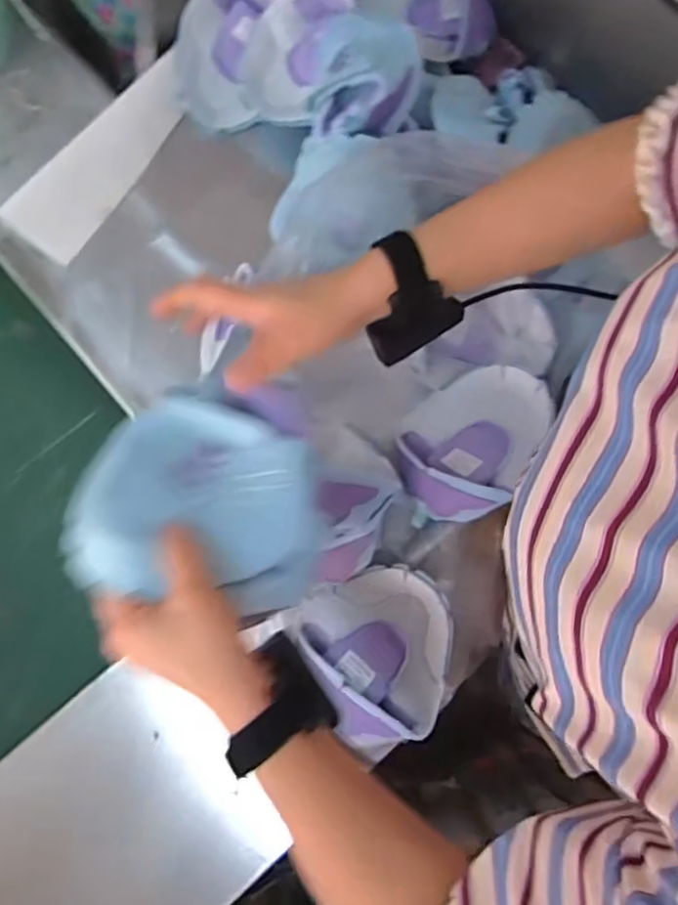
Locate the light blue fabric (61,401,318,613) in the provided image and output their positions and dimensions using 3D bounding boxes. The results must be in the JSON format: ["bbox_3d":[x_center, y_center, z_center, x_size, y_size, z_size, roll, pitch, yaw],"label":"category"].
[{"bbox_3d":[-0.091,0.031,0.412,0.155,0.040,0.121,9,76,3],"label":"light blue fabric"}]

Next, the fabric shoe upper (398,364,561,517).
[{"bbox_3d":[0.126,-0.017,0.638,0.136,0.034,0.160,23,75,40],"label":"fabric shoe upper"}]

